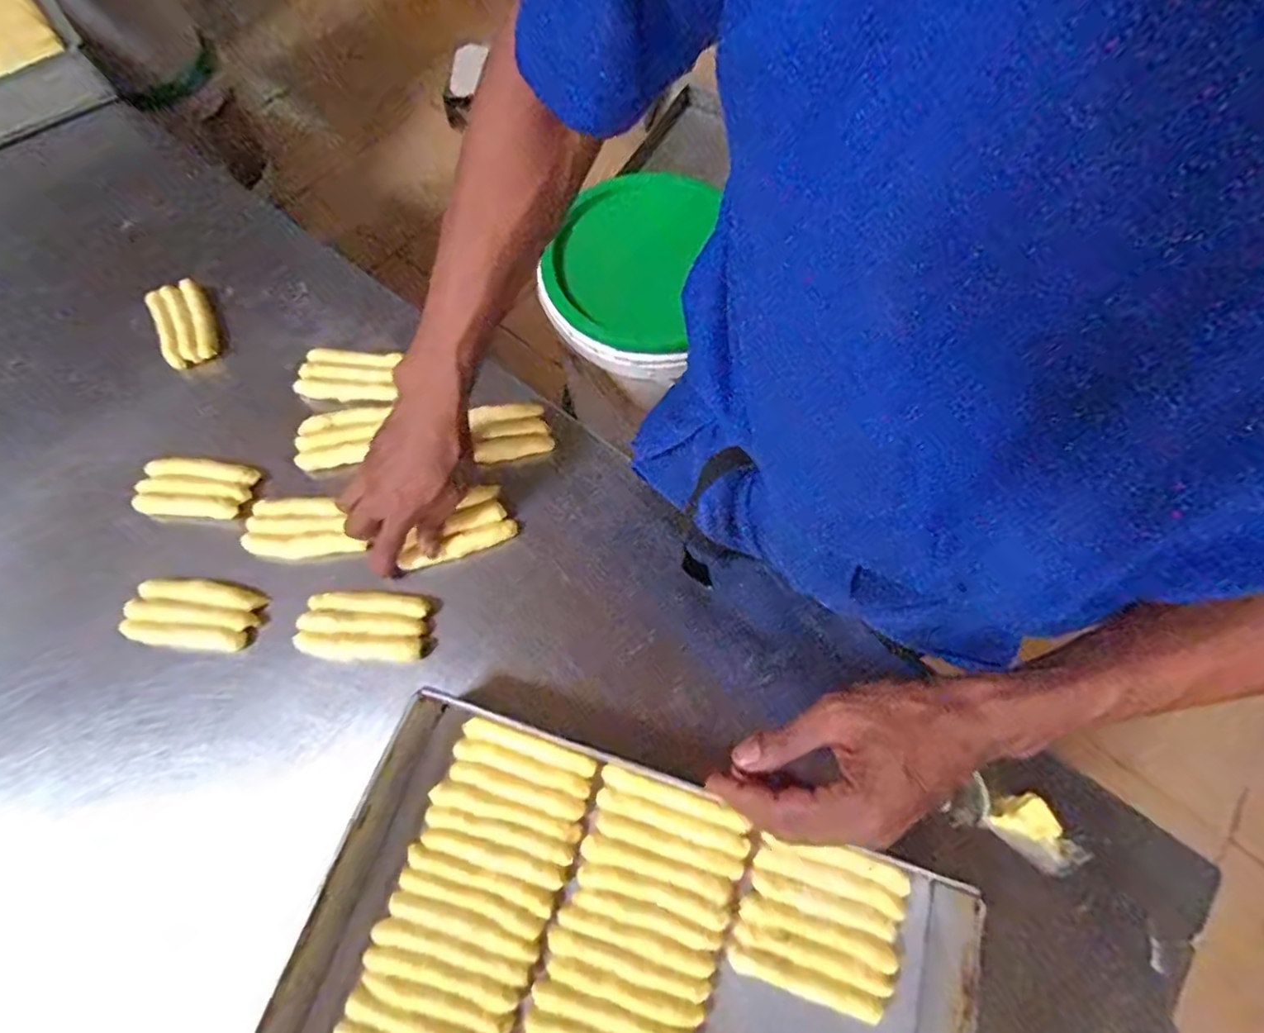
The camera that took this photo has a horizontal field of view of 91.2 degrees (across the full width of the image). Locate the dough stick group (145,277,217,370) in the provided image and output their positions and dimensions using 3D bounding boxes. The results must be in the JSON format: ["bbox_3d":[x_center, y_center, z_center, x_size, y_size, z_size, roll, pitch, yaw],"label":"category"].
[{"bbox_3d":[-0.457,-0.198,0.629,0.055,0.024,0.095,-26,70,-11],"label":"dough stick group"}]

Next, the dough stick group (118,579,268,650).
[{"bbox_3d":[-0.368,0.081,0.519,0.102,0.019,0.053,5,67,3],"label":"dough stick group"}]

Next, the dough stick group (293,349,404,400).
[{"bbox_3d":[-0.276,-0.138,0.606,0.094,0.024,0.045,5,67,1],"label":"dough stick group"}]

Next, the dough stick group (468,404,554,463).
[{"bbox_3d":[-0.115,-0.081,0.582,0.080,0.018,0.049,-13,68,-4],"label":"dough stick group"}]

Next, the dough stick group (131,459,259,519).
[{"bbox_3d":[-0.398,-0.025,0.563,0.098,0.017,0.049,4,67,1],"label":"dough stick group"}]

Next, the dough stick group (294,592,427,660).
[{"bbox_3d":[-0.223,0.091,0.517,0.100,0.024,0.055,0,67,1],"label":"dough stick group"}]

